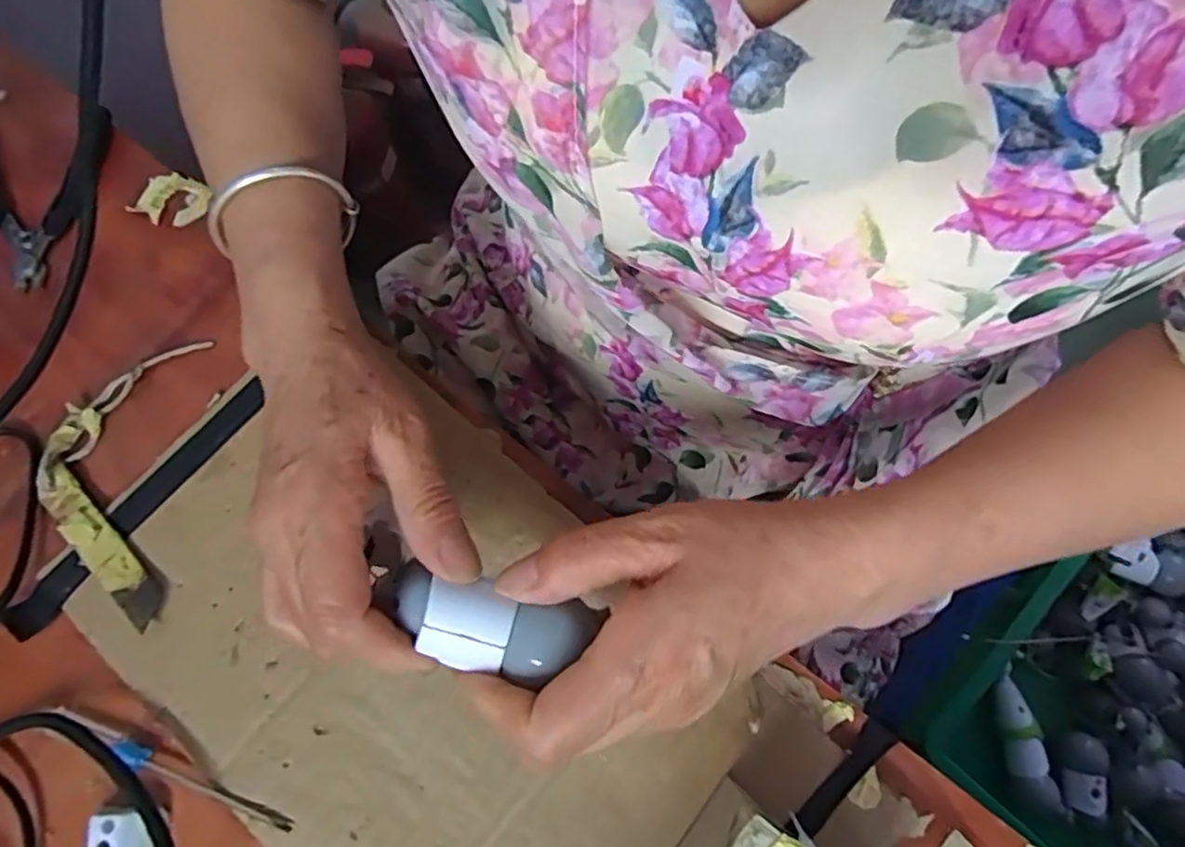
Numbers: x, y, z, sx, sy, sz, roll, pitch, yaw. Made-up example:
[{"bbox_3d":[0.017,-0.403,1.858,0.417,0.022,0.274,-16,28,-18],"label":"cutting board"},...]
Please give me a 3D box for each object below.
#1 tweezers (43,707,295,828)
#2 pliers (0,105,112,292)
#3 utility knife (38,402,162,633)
[{"bbox_3d":[-0.192,0.153,0.294,0.130,0.011,0.009,21,75,7],"label":"tweezers"},{"bbox_3d":[-0.334,-0.133,0.387,0.090,0.011,0.118,-2,74,0],"label":"pliers"},{"bbox_3d":[-0.247,0.049,0.327,0.037,0.009,0.122,-30,76,-8],"label":"utility knife"}]

